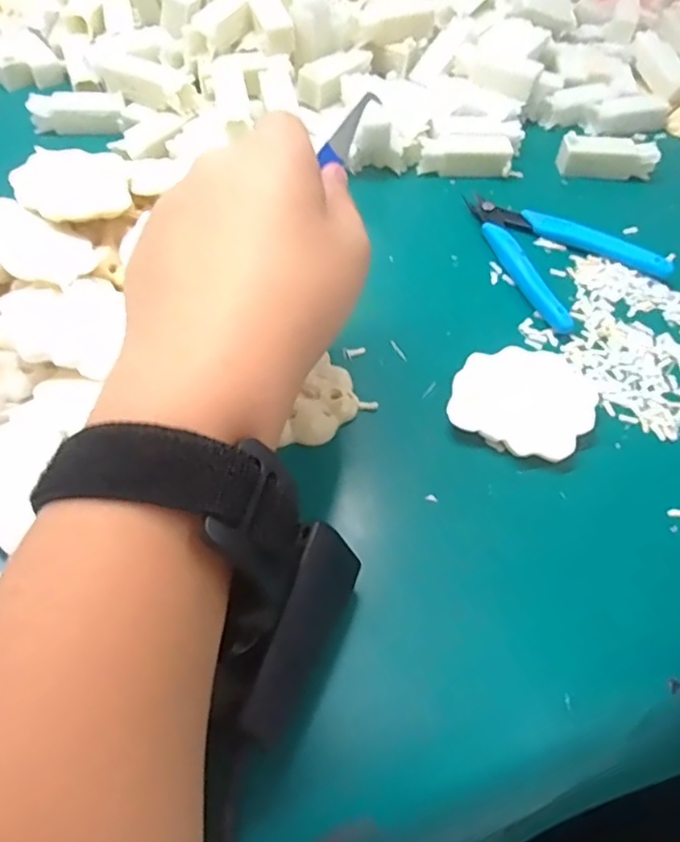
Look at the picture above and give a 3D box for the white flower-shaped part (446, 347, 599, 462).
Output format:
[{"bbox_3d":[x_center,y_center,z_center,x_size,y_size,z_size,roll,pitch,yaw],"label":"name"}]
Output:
[{"bbox_3d":[0.086,-0.010,0.285,0.065,0.012,0.058,14,54,5],"label":"white flower-shaped part"}]

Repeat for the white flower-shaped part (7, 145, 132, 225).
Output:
[{"bbox_3d":[-0.140,-0.125,0.320,0.059,0.004,0.058,3,54,-4],"label":"white flower-shaped part"}]

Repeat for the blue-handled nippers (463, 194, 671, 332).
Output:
[{"bbox_3d":[0.120,-0.103,0.356,0.086,0.011,0.109,-29,61,-23],"label":"blue-handled nippers"}]

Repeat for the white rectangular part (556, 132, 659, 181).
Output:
[{"bbox_3d":[0.182,-0.180,0.413,0.065,0.018,0.015,5,54,-2],"label":"white rectangular part"}]

